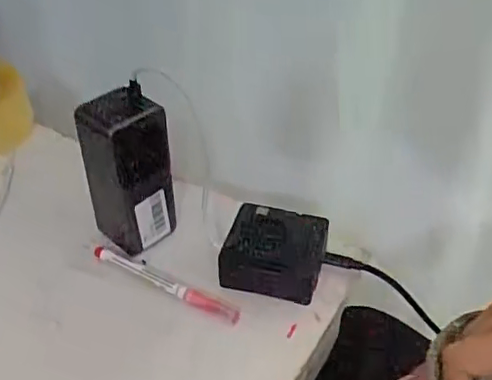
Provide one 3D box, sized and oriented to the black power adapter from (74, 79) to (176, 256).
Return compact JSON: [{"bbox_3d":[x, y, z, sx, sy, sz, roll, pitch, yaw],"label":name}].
[{"bbox_3d":[-0.096,-0.015,0.491,0.056,0.132,0.053,-32,48,-33],"label":"black power adapter"}]

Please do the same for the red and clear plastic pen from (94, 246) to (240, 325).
[{"bbox_3d":[-0.067,0.073,0.486,0.140,0.010,0.016,20,43,24],"label":"red and clear plastic pen"}]

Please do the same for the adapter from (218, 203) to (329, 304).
[{"bbox_3d":[0.023,0.052,0.496,0.082,0.039,0.070,6,39,7],"label":"adapter"}]

